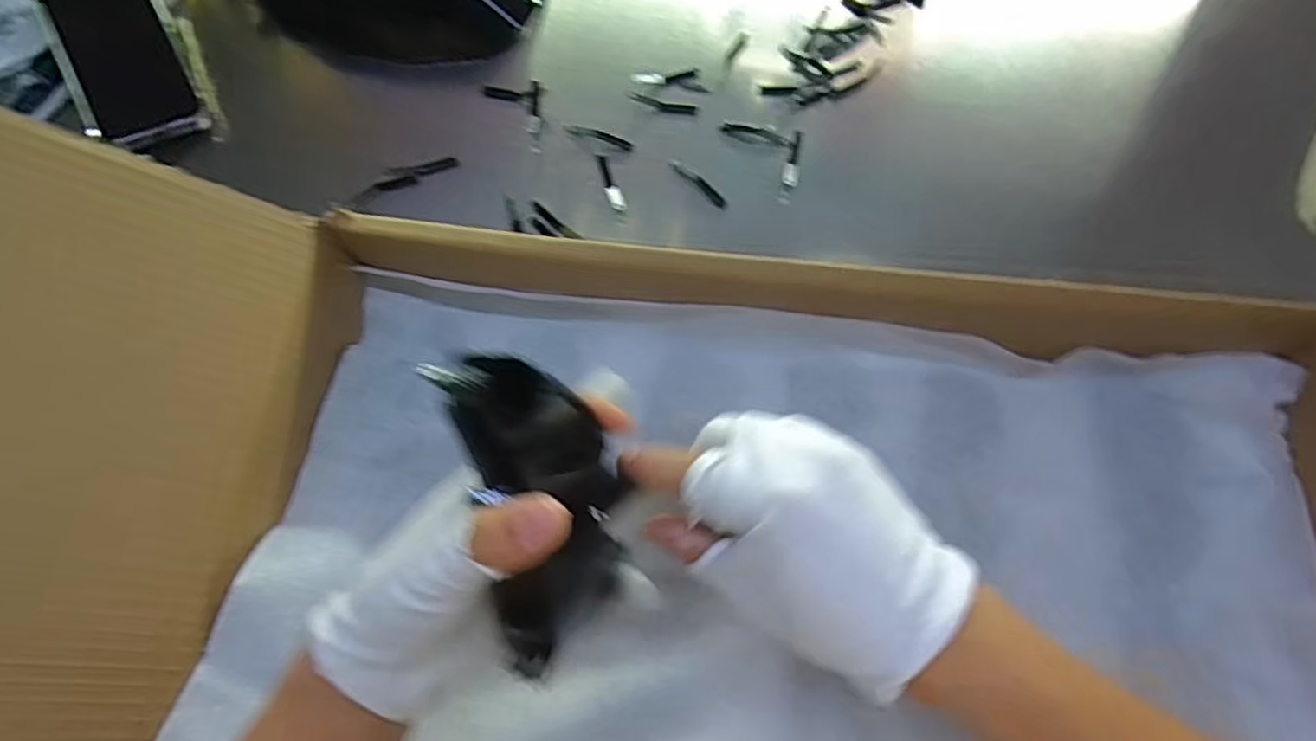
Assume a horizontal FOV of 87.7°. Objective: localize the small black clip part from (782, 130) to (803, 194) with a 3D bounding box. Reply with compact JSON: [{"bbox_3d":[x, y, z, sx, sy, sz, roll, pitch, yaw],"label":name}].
[{"bbox_3d":[0.097,-0.152,0.485,0.011,0.012,0.050,14,73,4],"label":"small black clip part"}]

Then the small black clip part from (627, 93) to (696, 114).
[{"bbox_3d":[0.002,-0.197,0.505,0.051,0.004,0.009,15,73,5],"label":"small black clip part"}]

